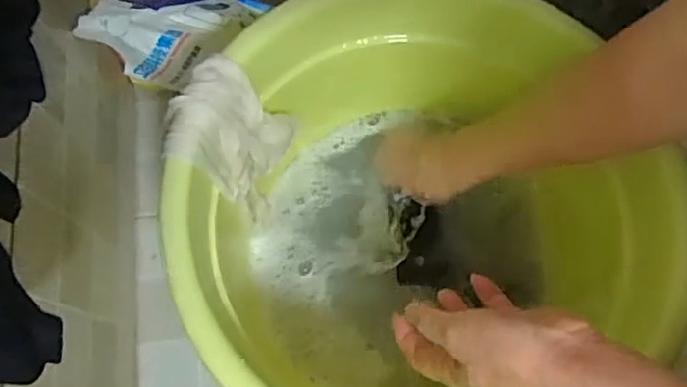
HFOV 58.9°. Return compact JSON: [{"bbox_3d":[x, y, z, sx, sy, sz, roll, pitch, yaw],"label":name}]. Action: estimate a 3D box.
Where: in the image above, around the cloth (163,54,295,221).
[{"bbox_3d":[-0.085,-0.042,0.494,0.056,0.153,0.100,29,72,9],"label":"cloth"}]

